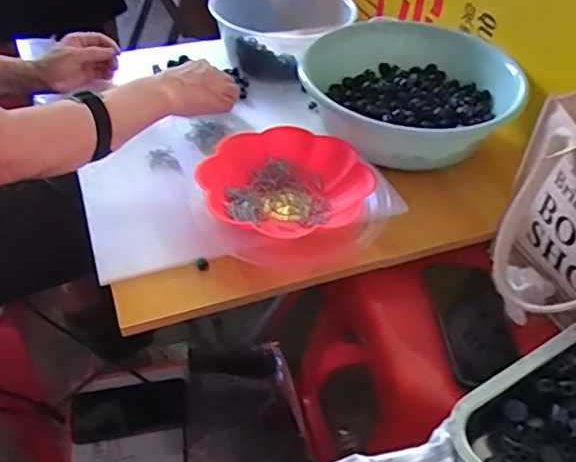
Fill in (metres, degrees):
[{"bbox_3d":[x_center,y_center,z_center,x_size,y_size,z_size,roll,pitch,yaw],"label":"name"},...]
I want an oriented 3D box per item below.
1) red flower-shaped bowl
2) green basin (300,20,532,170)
[{"bbox_3d":[-0.006,-0.054,0.710,0.199,0.051,0.174,-9,44,-13],"label":"red flower-shaped bowl"},{"bbox_3d":[0.168,-0.194,0.821,0.261,0.088,0.271,-12,45,-16],"label":"green basin"}]

